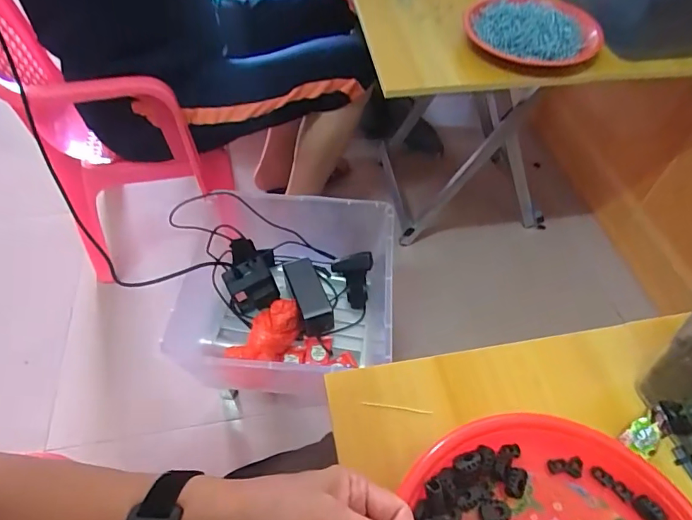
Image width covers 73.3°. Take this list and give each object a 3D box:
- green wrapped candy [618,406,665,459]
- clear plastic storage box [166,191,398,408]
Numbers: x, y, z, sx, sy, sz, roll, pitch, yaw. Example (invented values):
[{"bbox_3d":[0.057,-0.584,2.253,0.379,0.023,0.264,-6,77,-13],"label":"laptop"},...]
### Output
[{"bbox_3d":[0.245,0.144,0.379,0.044,0.018,0.026,-24,57,-18],"label":"green wrapped candy"},{"bbox_3d":[-0.075,0.062,0.729,0.282,0.155,0.297,2,53,0],"label":"clear plastic storage box"}]

